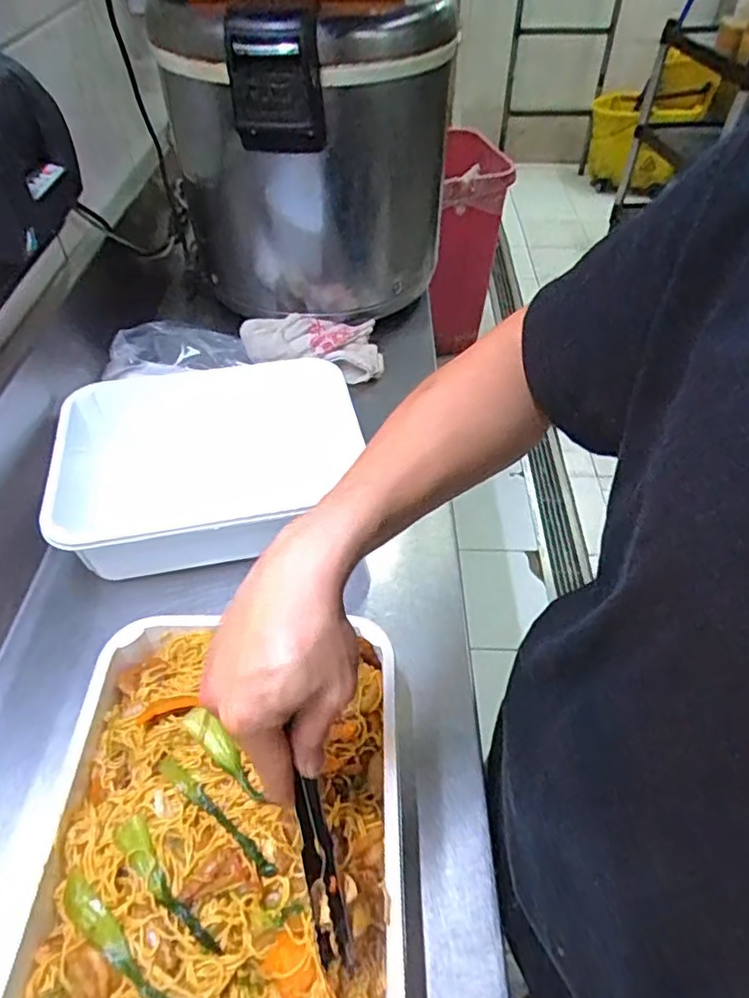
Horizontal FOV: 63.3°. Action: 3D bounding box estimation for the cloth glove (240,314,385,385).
[{"bbox_3d":[-0.080,-0.206,0.801,0.182,0.041,0.087,5,46,-15],"label":"cloth glove"}]

